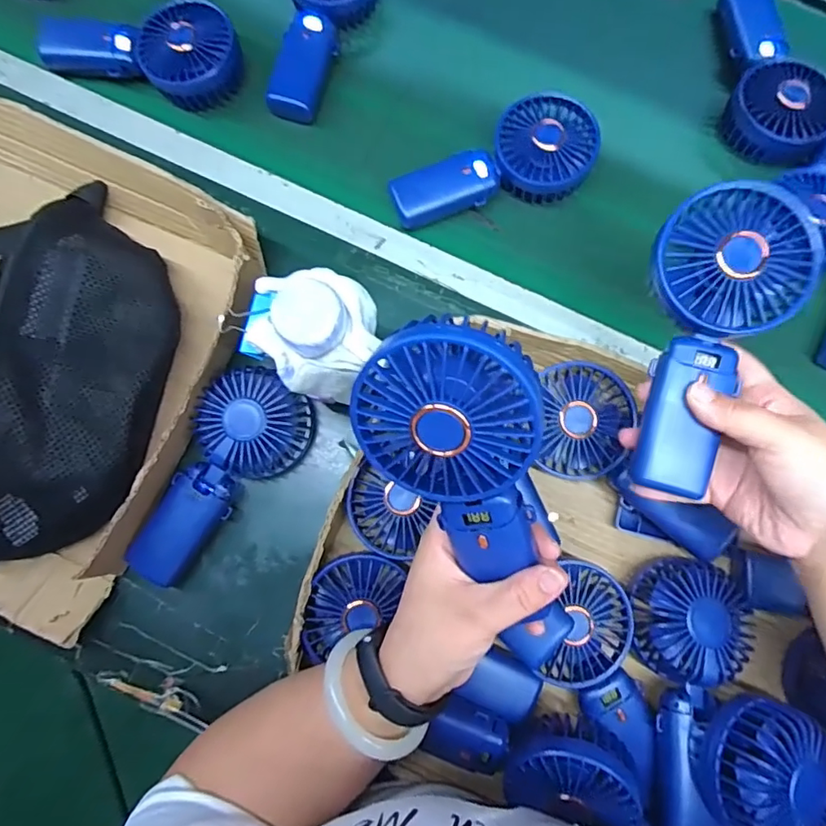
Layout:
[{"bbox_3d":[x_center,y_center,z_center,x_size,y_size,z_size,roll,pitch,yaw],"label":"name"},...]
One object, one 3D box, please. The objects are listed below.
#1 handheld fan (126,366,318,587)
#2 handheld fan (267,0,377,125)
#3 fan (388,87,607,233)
[{"bbox_3d":[-0.148,0.054,0.423,0.084,0.043,0.179,25,80,4],"label":"handheld fan"},{"bbox_3d":[-0.081,-0.360,0.502,0.081,0.047,0.175,7,80,0],"label":"handheld fan"},{"bbox_3d":[0.069,-0.226,0.480,0.180,0.045,0.084,-12,80,-3],"label":"fan"}]

